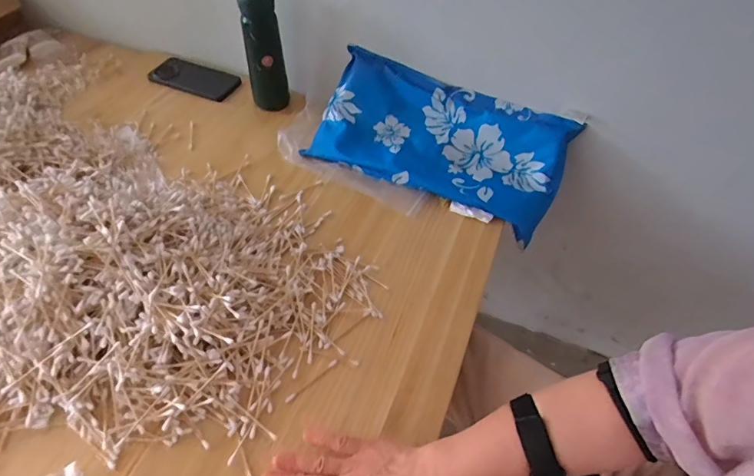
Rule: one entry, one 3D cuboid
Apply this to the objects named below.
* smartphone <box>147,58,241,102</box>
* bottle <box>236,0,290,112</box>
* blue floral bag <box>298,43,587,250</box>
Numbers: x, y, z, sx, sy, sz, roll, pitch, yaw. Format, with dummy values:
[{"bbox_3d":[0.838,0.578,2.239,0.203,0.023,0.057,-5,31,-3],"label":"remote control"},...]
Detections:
[{"bbox_3d":[-0.312,-0.278,0.755,0.152,0.009,0.071,17,62,11],"label":"smartphone"},{"bbox_3d":[-0.173,-0.288,0.674,0.058,0.187,0.054,-8,51,-10],"label":"bottle"},{"bbox_3d":[0.086,-0.144,0.646,0.365,0.045,0.176,24,83,12],"label":"blue floral bag"}]

